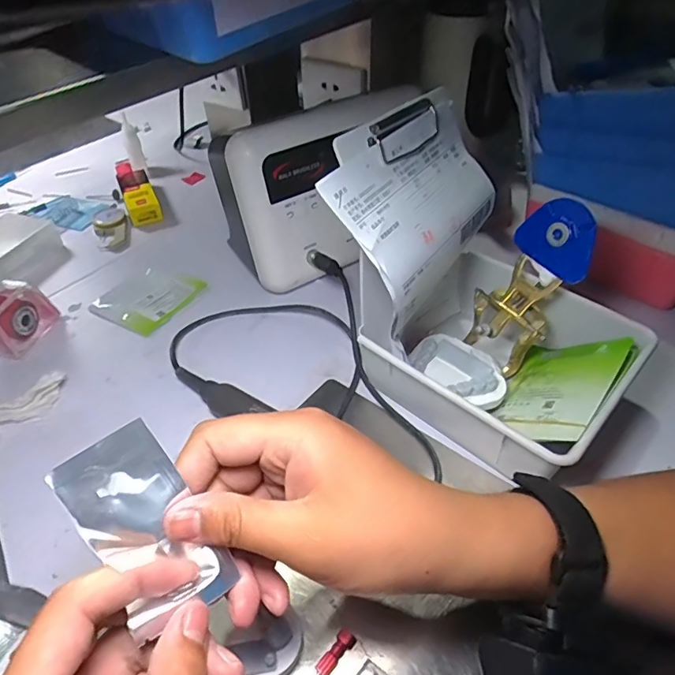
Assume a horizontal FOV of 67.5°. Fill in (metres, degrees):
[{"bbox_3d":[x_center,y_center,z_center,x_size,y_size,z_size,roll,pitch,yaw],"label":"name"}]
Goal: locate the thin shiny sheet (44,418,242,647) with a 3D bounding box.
[{"bbox_3d":[-0.082,0.082,0.217,0.044,0.015,0.084,-34,90,-14],"label":"thin shiny sheet"}]

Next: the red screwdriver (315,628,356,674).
[{"bbox_3d":[-0.010,0.185,0.275,0.009,0.006,0.057,29,52,27],"label":"red screwdriver"}]

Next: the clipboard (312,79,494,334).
[{"bbox_3d":[0.057,-0.096,0.346,0.141,0.114,0.021,-43,14,-32],"label":"clipboard"}]

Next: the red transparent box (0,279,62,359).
[{"bbox_3d":[-0.288,-0.020,0.452,0.027,0.058,0.063,9,46,10],"label":"red transparent box"}]

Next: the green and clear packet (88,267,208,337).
[{"bbox_3d":[-0.196,-0.043,0.522,0.089,0.004,0.090,22,49,22],"label":"green and clear packet"}]

